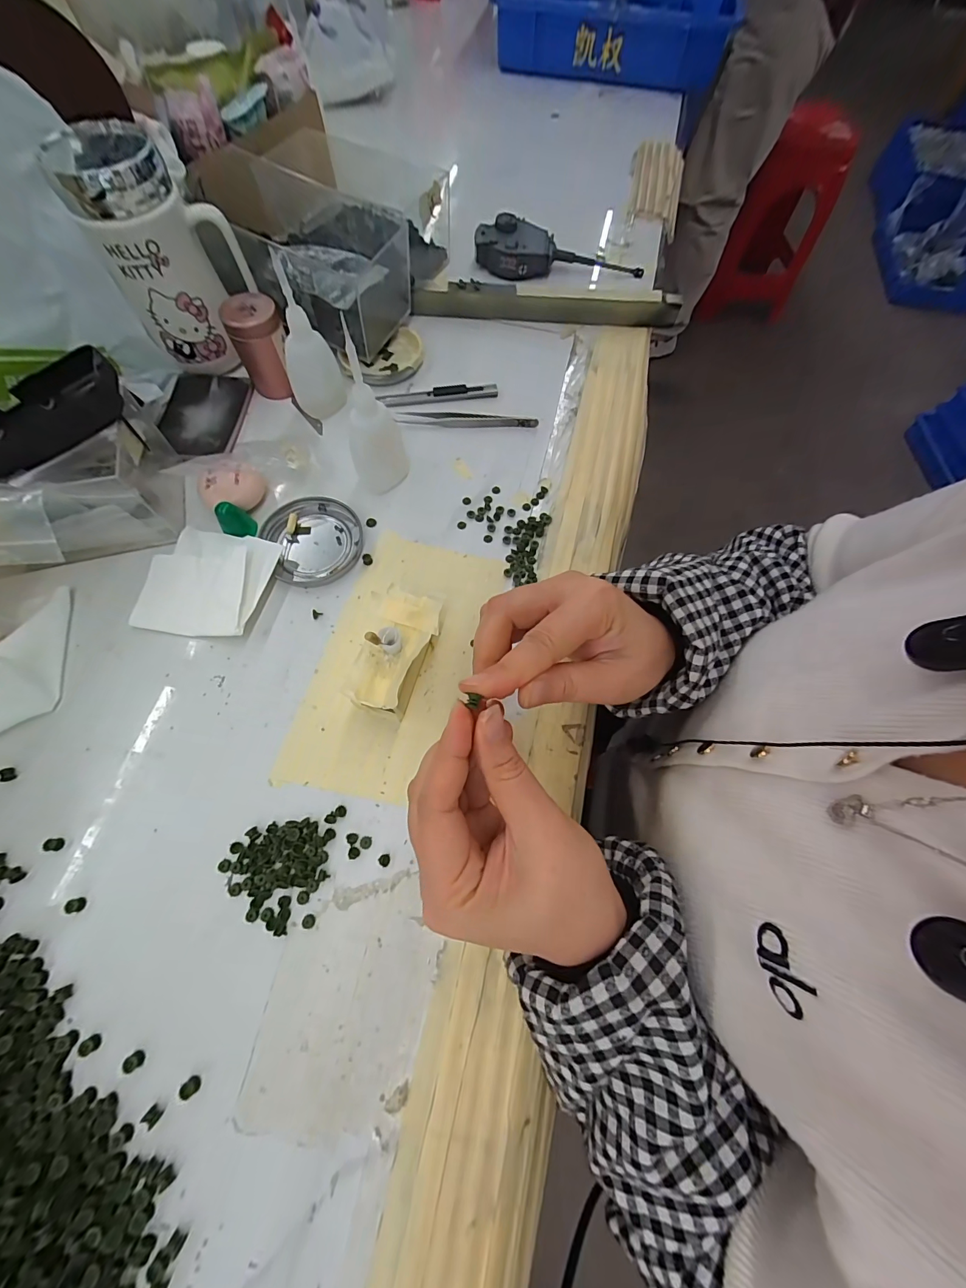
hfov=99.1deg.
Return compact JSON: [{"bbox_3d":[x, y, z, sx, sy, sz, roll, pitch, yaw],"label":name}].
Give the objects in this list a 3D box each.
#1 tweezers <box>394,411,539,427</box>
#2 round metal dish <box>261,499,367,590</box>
[{"bbox_3d":[-0.015,-0.207,0.377,0.127,0.008,0.013,5,69,-1],"label":"tweezers"},{"bbox_3d":[-0.134,-0.084,0.330,0.072,0.011,0.078,1,69,-2],"label":"round metal dish"}]

